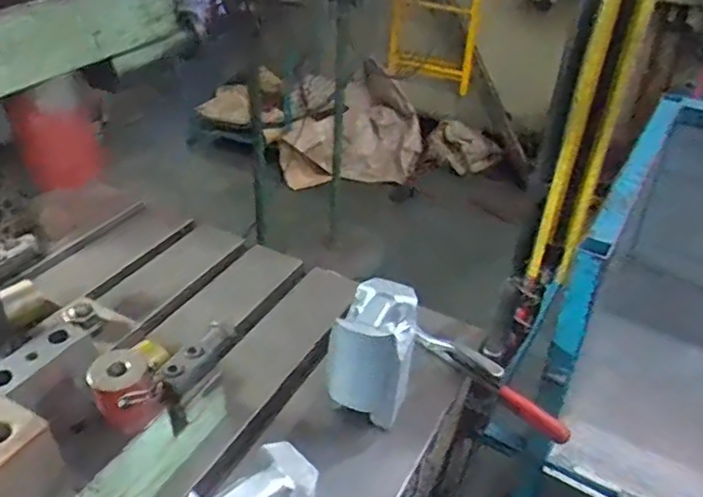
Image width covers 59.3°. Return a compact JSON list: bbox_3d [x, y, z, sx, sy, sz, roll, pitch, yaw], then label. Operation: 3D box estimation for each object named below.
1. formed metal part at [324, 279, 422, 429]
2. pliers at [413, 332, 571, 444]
[{"bbox_3d":[0.027,0.112,0.698,0.081,0.114,0.125,11,37,13],"label":"formed metal part"},{"bbox_3d":[0.166,0.162,0.744,0.208,0.051,0.022,30,44,33],"label":"pliers"}]

